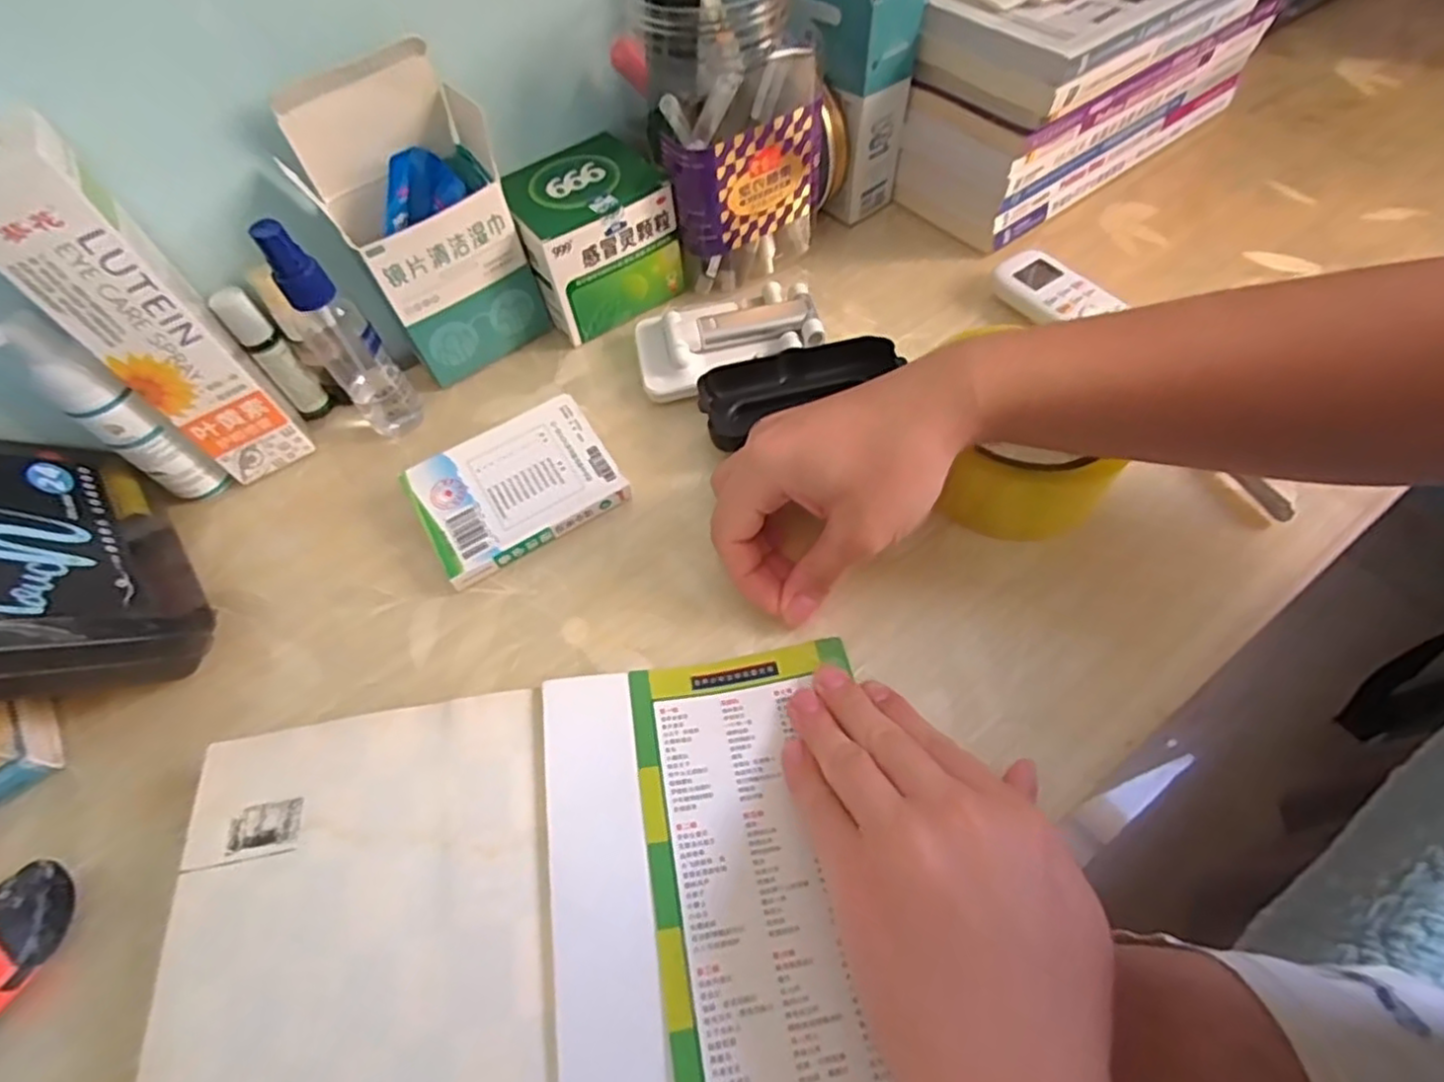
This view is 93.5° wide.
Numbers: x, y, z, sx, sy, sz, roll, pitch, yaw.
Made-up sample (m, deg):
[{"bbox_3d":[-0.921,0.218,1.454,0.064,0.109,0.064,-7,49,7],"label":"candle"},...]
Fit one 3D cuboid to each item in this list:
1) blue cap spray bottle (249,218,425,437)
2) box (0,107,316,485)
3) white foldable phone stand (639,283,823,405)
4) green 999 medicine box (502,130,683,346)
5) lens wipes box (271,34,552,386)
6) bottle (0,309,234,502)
[{"bbox_3d":[-0.203,-0.109,0.360,0.033,0.128,0.029,-38,63,-17],"label":"blue cap spray bottle"},{"bbox_3d":[-0.274,-0.102,0.330,0.049,0.183,0.040,-38,63,-17],"label":"box"},{"bbox_3d":[0.002,-0.120,0.407,0.105,0.027,0.066,-16,59,-5],"label":"white foldable phone stand"},{"bbox_3d":[-0.082,-0.190,0.425,0.088,0.081,0.076,-31,61,-13],"label":"green 999 medicine box"},{"bbox_3d":[-0.163,-0.169,0.380,0.095,0.150,0.061,-29,61,-12],"label":"lens wipes box"},{"bbox_3d":[-0.298,-0.059,0.342,0.027,0.121,0.026,24,64,18],"label":"bottle"}]

